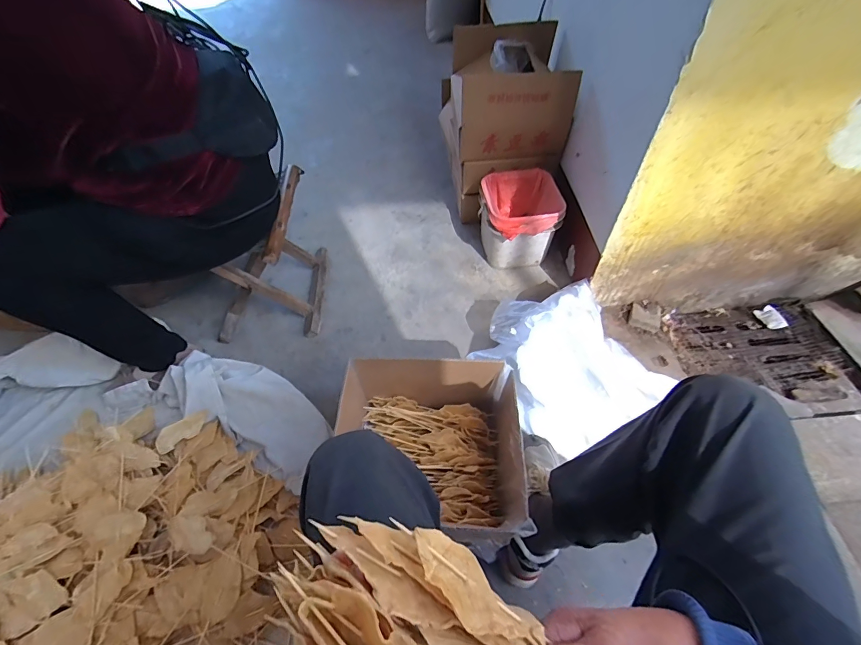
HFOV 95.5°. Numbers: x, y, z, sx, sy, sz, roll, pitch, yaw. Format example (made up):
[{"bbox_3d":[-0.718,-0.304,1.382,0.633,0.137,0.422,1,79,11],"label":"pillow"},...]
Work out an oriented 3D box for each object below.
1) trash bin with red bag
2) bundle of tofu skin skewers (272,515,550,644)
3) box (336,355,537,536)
[{"bbox_3d":[0.258,-0.287,1.158,0.208,0.214,0.222,-7,53,-3],"label":"trash bin with red bag"},{"bbox_3d":[0.018,0.217,0.231,0.108,0.050,0.232,-34,78,-21],"label":"bundle of tofu skin skewers"},{"bbox_3d":[-0.001,0.227,0.733,0.310,0.189,0.286,2,53,4],"label":"box"}]

